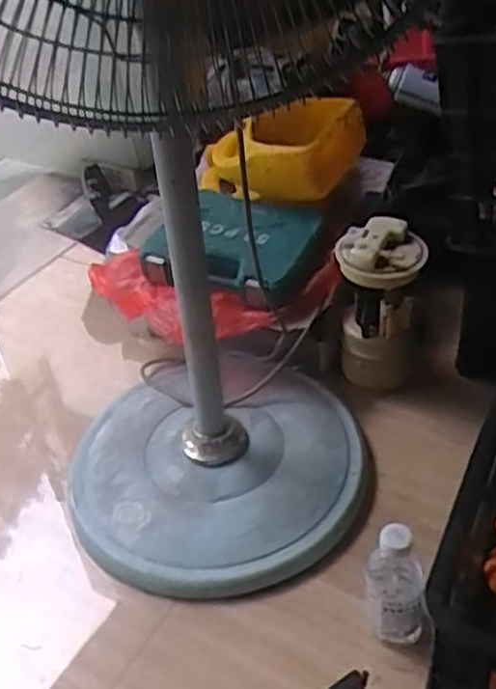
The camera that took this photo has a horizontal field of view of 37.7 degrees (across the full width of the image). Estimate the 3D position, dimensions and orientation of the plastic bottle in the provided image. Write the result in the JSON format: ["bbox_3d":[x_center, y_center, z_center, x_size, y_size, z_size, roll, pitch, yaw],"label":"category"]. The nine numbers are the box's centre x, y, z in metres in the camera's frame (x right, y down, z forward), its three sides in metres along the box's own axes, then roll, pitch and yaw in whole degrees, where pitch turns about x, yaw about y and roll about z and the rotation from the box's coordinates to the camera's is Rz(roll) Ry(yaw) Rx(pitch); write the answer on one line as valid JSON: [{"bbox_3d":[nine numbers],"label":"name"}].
[{"bbox_3d":[0.149,0.241,0.748,0.053,0.147,0.065,-1,40,8],"label":"plastic bottle"}]

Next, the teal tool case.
[{"bbox_3d":[-0.032,-0.151,1.100,0.240,0.063,0.178,17,46,27],"label":"teal tool case"}]

